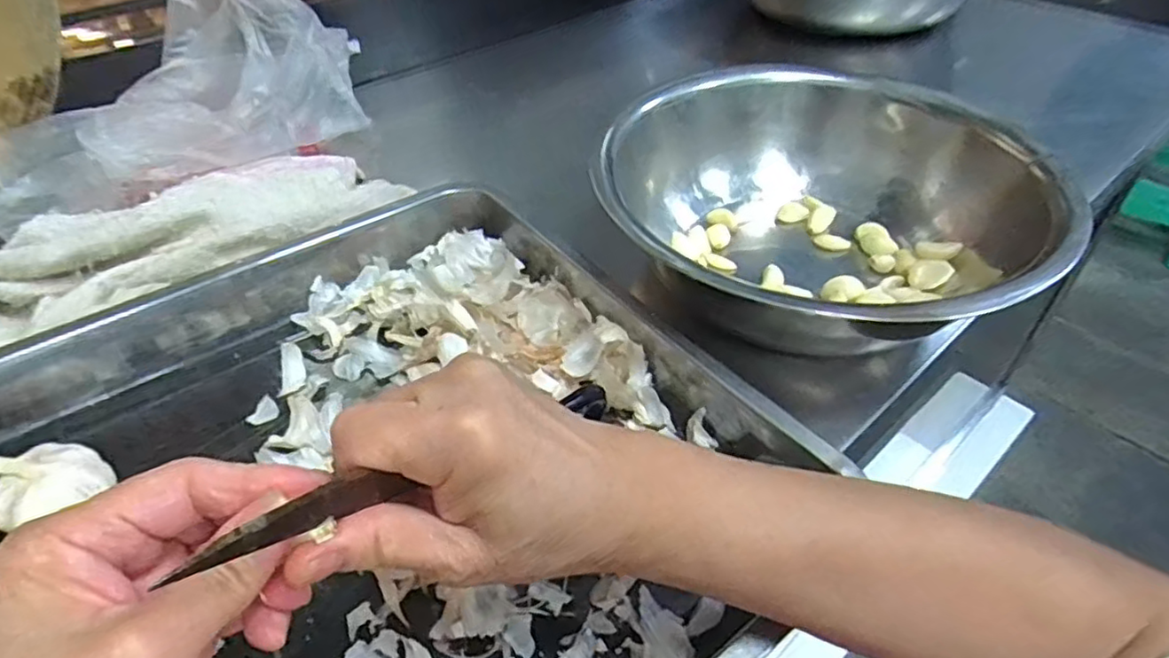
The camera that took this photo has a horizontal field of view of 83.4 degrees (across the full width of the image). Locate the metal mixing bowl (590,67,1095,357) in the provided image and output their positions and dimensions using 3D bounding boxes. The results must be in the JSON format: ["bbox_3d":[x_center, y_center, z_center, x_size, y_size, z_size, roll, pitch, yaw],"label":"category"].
[{"bbox_3d":[0.166,-0.075,0.477,0.278,0.105,0.267,-1,41,1],"label":"metal mixing bowl"}]

